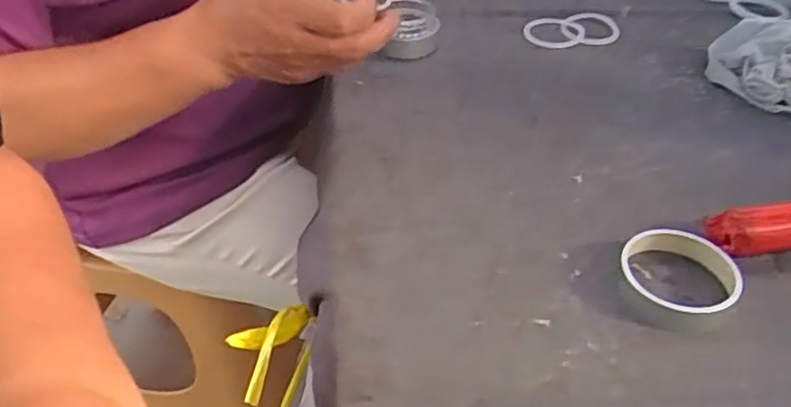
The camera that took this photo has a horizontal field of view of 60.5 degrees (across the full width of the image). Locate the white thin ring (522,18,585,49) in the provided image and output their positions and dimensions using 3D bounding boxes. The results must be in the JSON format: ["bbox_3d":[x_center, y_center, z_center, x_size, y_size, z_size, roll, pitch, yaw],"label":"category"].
[{"bbox_3d":[0.147,-0.159,0.633,0.055,0.008,0.048,1,41,6],"label":"white thin ring"}]

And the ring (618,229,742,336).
[{"bbox_3d":[0.161,0.043,0.388,0.062,0.017,0.064,-3,41,2],"label":"ring"}]

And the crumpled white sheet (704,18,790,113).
[{"bbox_3d":[0.292,-0.109,0.526,0.049,0.051,0.103,-24,44,-21],"label":"crumpled white sheet"}]

